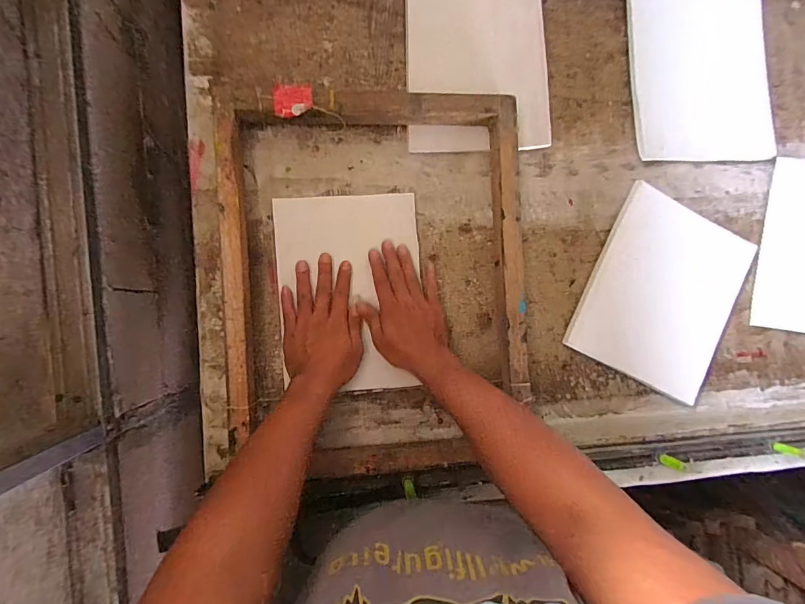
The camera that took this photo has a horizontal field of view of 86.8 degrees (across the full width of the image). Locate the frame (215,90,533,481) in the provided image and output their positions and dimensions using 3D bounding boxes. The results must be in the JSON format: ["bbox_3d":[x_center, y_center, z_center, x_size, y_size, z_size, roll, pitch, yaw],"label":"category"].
[{"bbox_3d":[-0.030,-0.026,0.587,0.398,0.052,0.502,-3,91,-7],"label":"frame"}]

